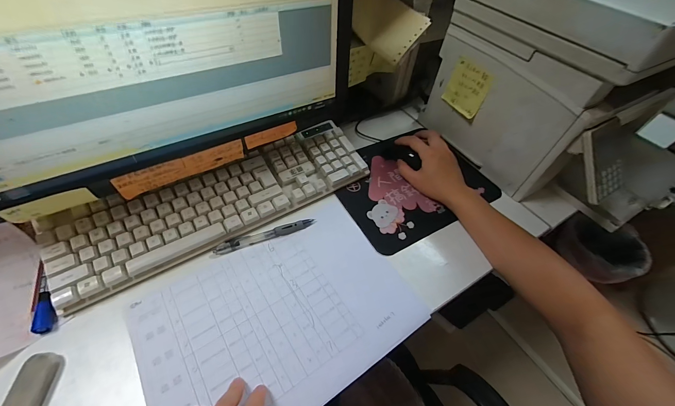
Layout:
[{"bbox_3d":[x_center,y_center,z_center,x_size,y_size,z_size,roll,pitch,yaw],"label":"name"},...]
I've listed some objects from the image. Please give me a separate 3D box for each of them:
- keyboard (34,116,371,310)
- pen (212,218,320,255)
[{"bbox_3d":[-0.154,-0.008,0.416,0.427,0.046,0.117,-25,57,-24],"label":"keyboard"},{"bbox_3d":[-0.099,0.043,0.402,0.138,0.011,0.017,-15,53,-18],"label":"pen"}]

